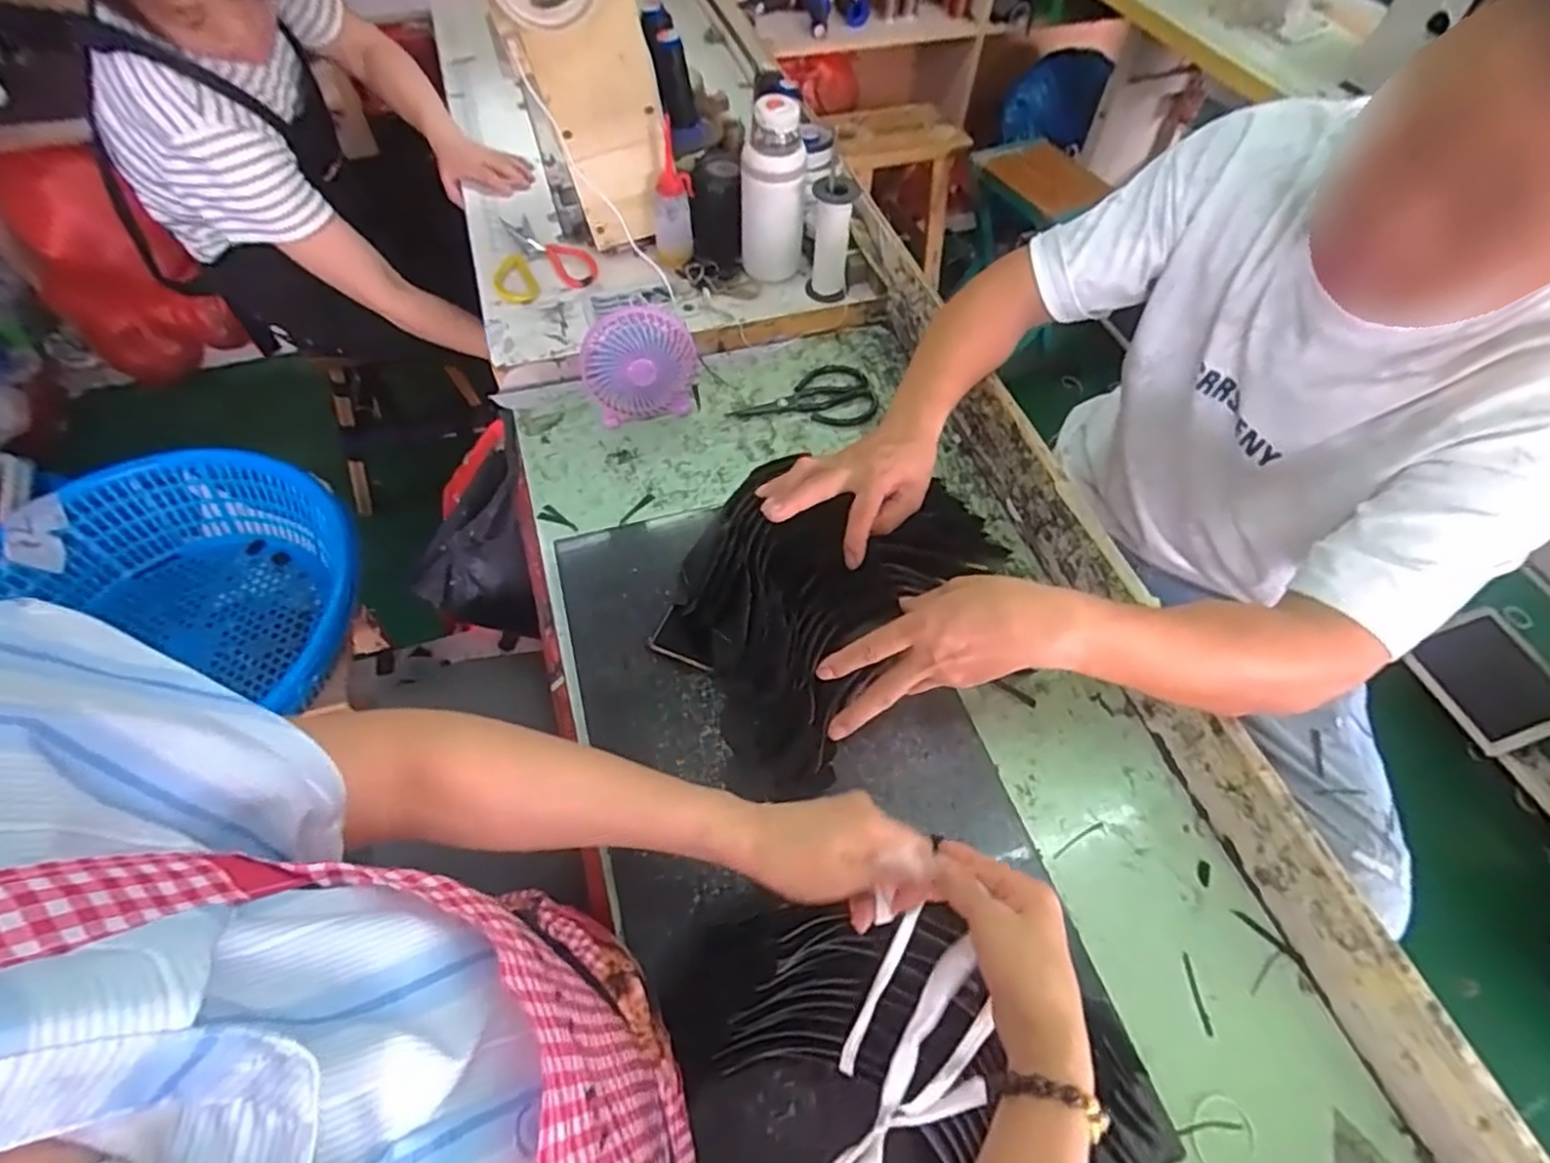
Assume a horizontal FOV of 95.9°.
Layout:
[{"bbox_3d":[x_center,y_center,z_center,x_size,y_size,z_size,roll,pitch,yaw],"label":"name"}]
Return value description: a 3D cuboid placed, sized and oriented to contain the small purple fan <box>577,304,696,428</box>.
[{"bbox_3d":[-0.164,-0.268,0.841,0.138,0.130,0.085,-12,59,-10],"label":"small purple fan"}]

